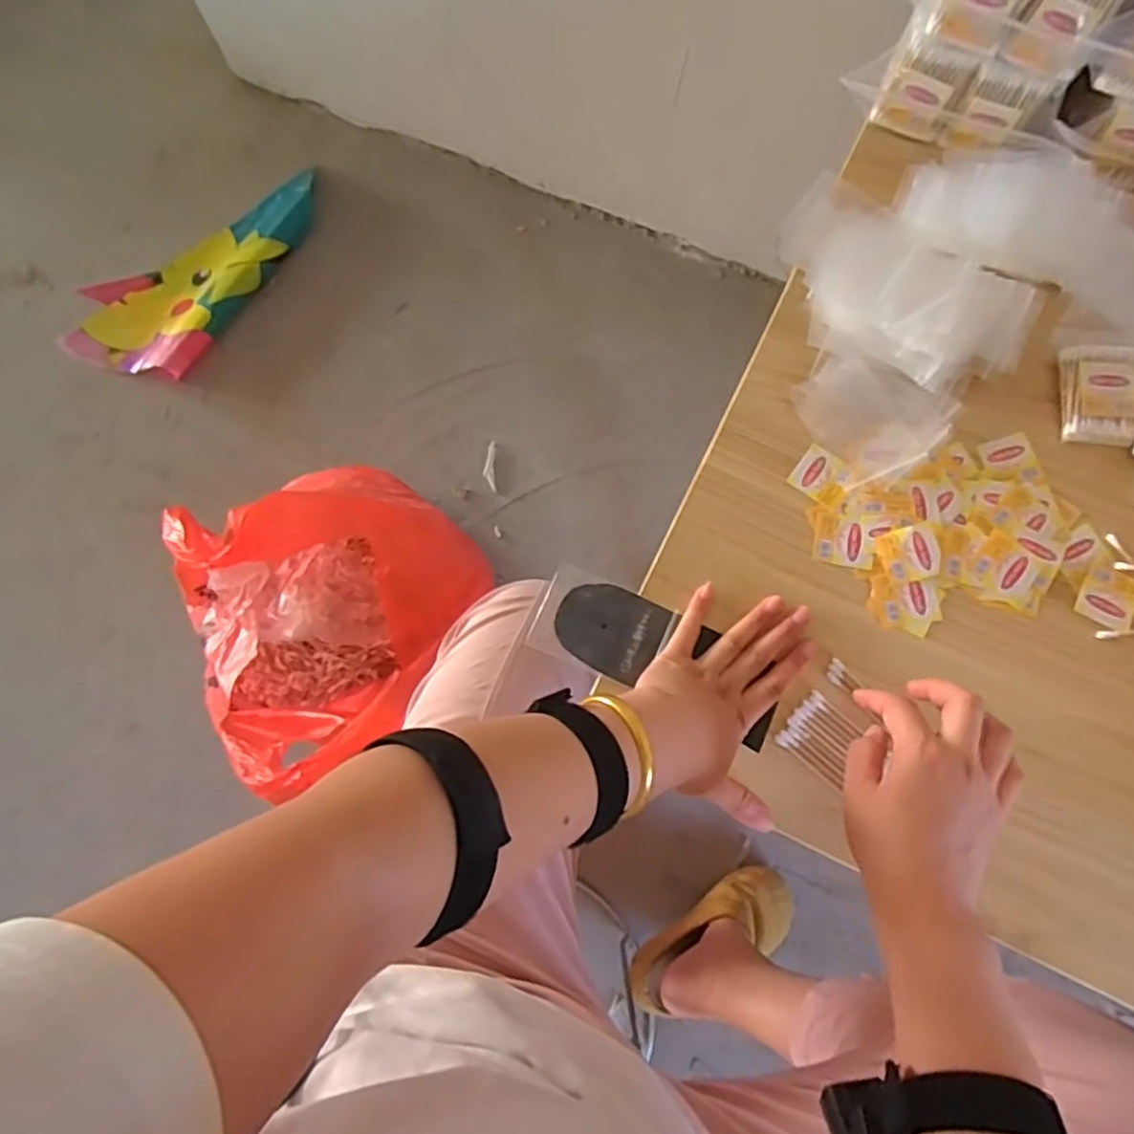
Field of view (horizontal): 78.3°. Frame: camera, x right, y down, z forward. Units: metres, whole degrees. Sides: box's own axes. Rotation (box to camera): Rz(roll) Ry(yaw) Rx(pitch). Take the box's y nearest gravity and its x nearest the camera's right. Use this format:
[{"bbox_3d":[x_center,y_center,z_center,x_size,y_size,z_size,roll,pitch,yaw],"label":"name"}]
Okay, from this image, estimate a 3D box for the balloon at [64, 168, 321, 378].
[{"bbox_3d":[-0.602,-0.490,1.134,0.226,0.035,0.447,35,80,9],"label":"balloon"}]

